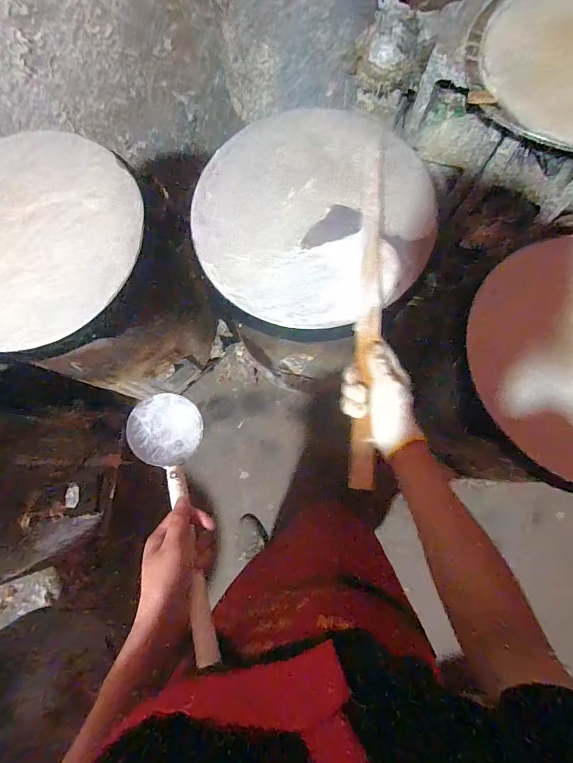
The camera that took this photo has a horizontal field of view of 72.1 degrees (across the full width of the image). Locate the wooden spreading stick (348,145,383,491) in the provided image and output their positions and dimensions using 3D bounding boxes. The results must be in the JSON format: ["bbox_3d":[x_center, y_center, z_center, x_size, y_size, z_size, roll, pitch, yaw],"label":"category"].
[{"bbox_3d":[0.116,-0.100,0.540,0.029,0.020,0.480,6,74,2],"label":"wooden spreading stick"}]

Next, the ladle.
[{"bbox_3d":[-0.122,0.146,0.451,0.091,0.062,0.312,-23,49,-4],"label":"ladle"}]

